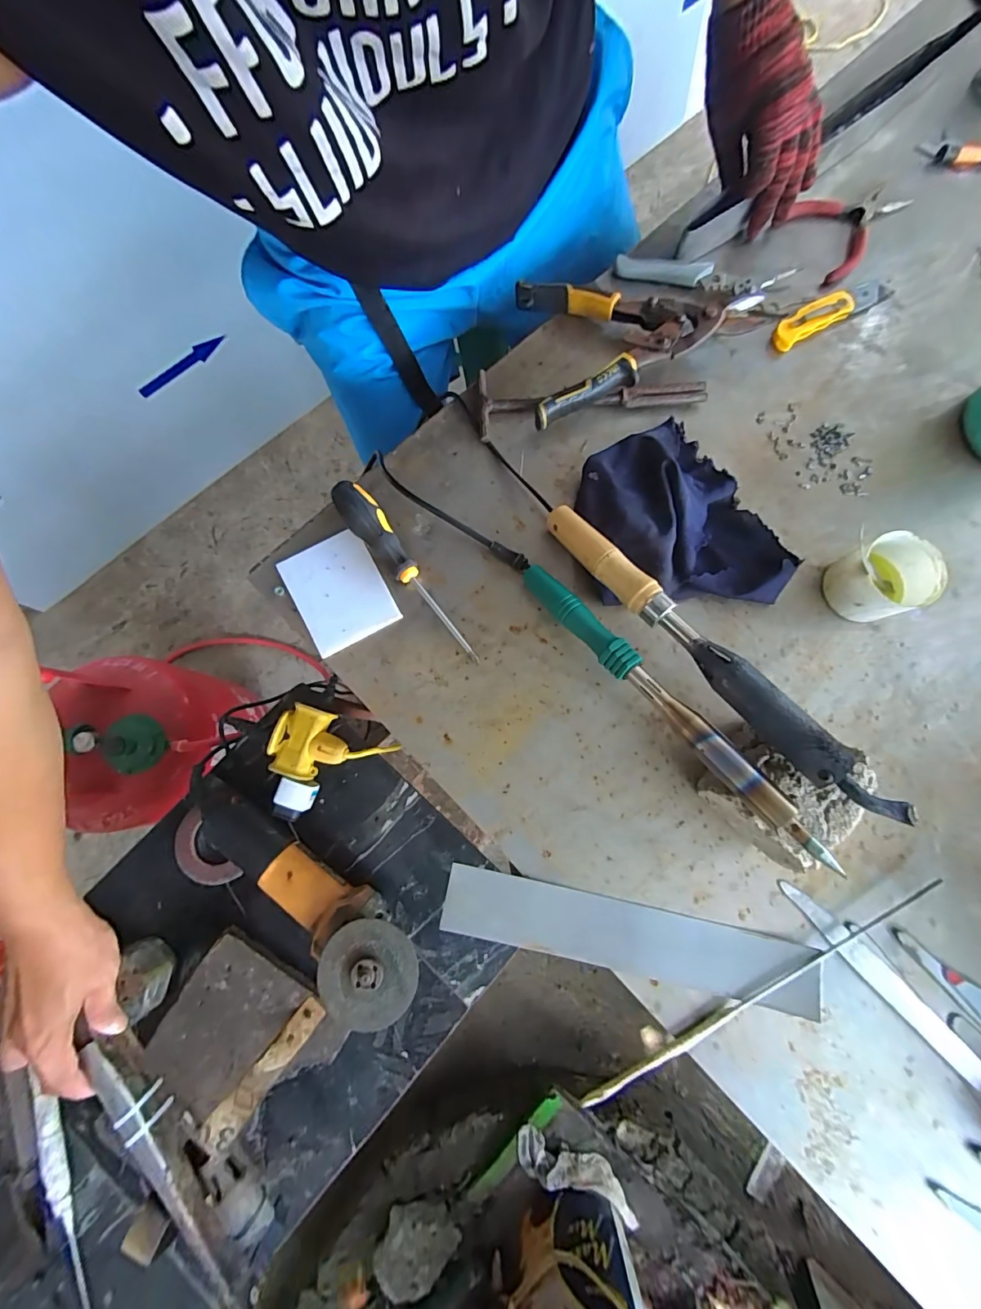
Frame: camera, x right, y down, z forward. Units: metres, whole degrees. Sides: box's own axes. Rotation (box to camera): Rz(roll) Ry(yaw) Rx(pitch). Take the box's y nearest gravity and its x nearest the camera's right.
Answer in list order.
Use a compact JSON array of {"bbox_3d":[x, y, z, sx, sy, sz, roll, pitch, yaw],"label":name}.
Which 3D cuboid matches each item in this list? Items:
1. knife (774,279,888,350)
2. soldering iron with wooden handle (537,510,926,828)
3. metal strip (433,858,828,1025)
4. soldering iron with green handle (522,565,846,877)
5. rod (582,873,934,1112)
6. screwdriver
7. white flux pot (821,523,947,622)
[{"bbox_3d":[0.347,-0.351,0.469,0.129,0.015,0.030,-28,81,-5],"label":"knife"},{"bbox_3d":[0.156,-0.009,0.355,0.028,0.029,0.328,-38,67,-6],"label":"soldering iron with wooden handle"},{"bbox_3d":[0.111,0.226,0.366,0.296,0.007,0.051,13,77,2],"label":"metal strip"},{"bbox_3d":[0.125,0.029,0.353,0.024,0.026,0.306,-39,66,-6],"label":"soldering iron with green handle"},{"bbox_3d":[0.214,0.263,0.358,0.323,0.007,0.012,-27,81,-5],"label":"rod"},{"bbox_3d":[-0.075,-0.075,0.411,0.032,0.031,0.196,-38,82,-6],"label":"screwdriver"},{"bbox_3d":[0.335,-0.068,0.399,0.063,0.052,0.072,-4,80,0],"label":"white flux pot"}]

